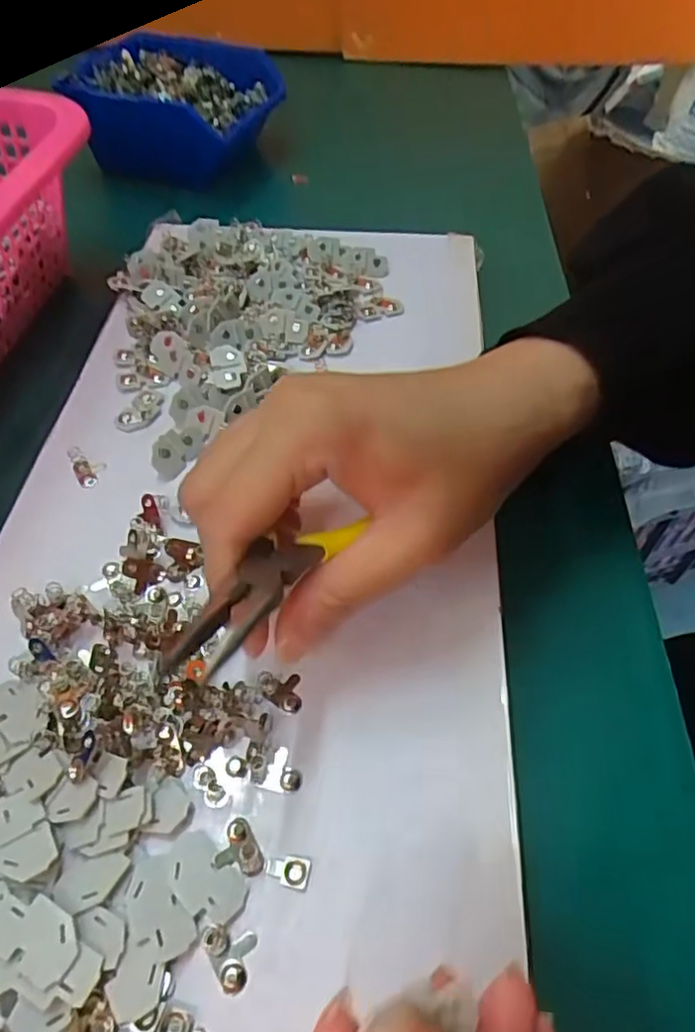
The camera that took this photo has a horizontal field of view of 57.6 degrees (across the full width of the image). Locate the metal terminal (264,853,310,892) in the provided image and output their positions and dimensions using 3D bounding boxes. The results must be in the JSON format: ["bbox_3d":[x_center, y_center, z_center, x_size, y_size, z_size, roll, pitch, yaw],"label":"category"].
[{"bbox_3d":[-0.018,0.105,0.188,0.013,0.004,0.009,9,52,6],"label":"metal terminal"}]

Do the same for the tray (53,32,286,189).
[{"bbox_3d":[-0.125,-0.311,0.488,0.126,0.061,0.122,13,56,11],"label":"tray"}]

